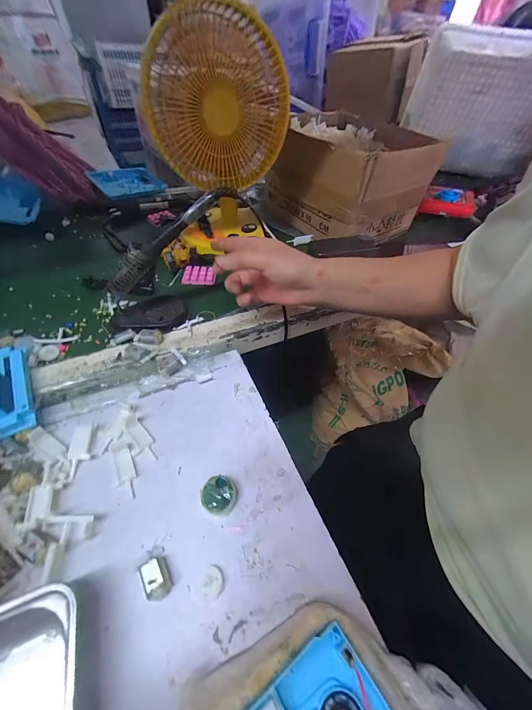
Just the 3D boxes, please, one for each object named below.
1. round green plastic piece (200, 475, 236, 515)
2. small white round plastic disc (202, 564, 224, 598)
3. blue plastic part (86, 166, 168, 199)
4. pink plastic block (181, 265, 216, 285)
[{"bbox_3d":[-0.047,0.138,0.273,0.033,0.017,0.035,2,50,-2],"label":"round green plastic piece"},{"bbox_3d":[-0.045,0.192,0.235,0.020,0.007,0.018,38,58,25],"label":"small white round plastic disc"},{"bbox_3d":[-0.366,-0.456,0.725,0.131,0.011,0.162,39,54,10],"label":"blue plastic part"},{"bbox_3d":[-0.123,-0.149,0.510,0.059,0.009,0.048,-1,50,-4],"label":"pink plastic block"}]

